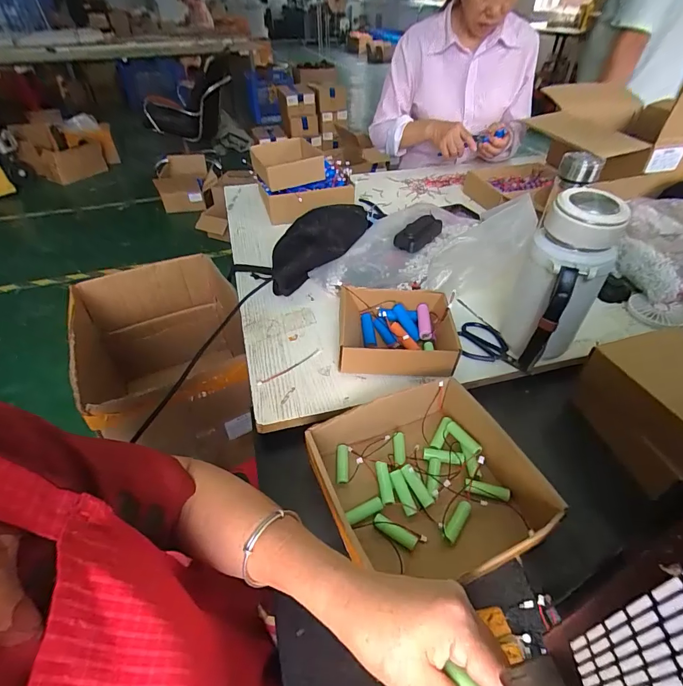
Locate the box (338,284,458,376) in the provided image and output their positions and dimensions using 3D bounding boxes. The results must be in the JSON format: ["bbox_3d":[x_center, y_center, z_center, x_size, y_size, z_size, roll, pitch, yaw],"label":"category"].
[{"bbox_3d":[0.081,-0.018,0.574,0.160,0.055,0.143,0,43,1],"label":"box"}]

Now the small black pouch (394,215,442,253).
[{"bbox_3d":[0.142,-0.200,0.714,0.050,0.029,0.097,30,51,29],"label":"small black pouch"}]

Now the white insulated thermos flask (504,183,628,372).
[{"bbox_3d":[0.271,-0.071,0.498,0.092,0.210,0.096,24,49,25],"label":"white insulated thermos flask"}]

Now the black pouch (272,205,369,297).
[{"bbox_3d":[-0.040,-0.181,0.692,0.103,0.067,0.236,32,68,30],"label":"black pouch"}]

